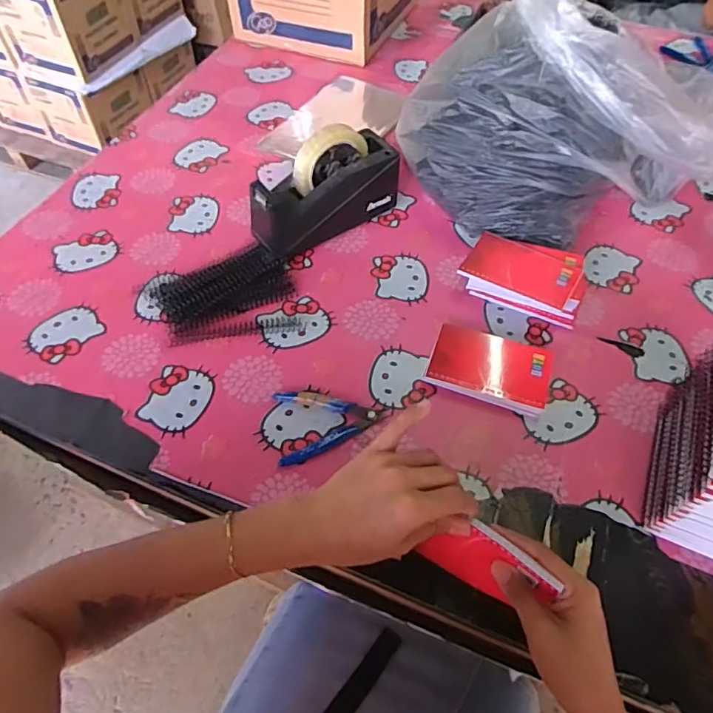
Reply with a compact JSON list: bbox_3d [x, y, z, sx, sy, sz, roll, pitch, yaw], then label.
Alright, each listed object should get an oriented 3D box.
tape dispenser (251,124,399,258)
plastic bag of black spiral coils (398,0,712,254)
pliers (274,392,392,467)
[{"bbox_3d":[-0.040,-0.219,0.709,0.199,0.125,0.069,-28,59,-18],"label":"tape dispenser"},{"bbox_3d":[0.296,-0.323,0.696,0.422,0.209,0.246,-14,56,-10],"label":"plastic bag of black spiral coils"},{"bbox_3d":[-0.026,0.069,0.574,0.115,0.012,0.078,-9,55,-5],"label":"pliers"}]

